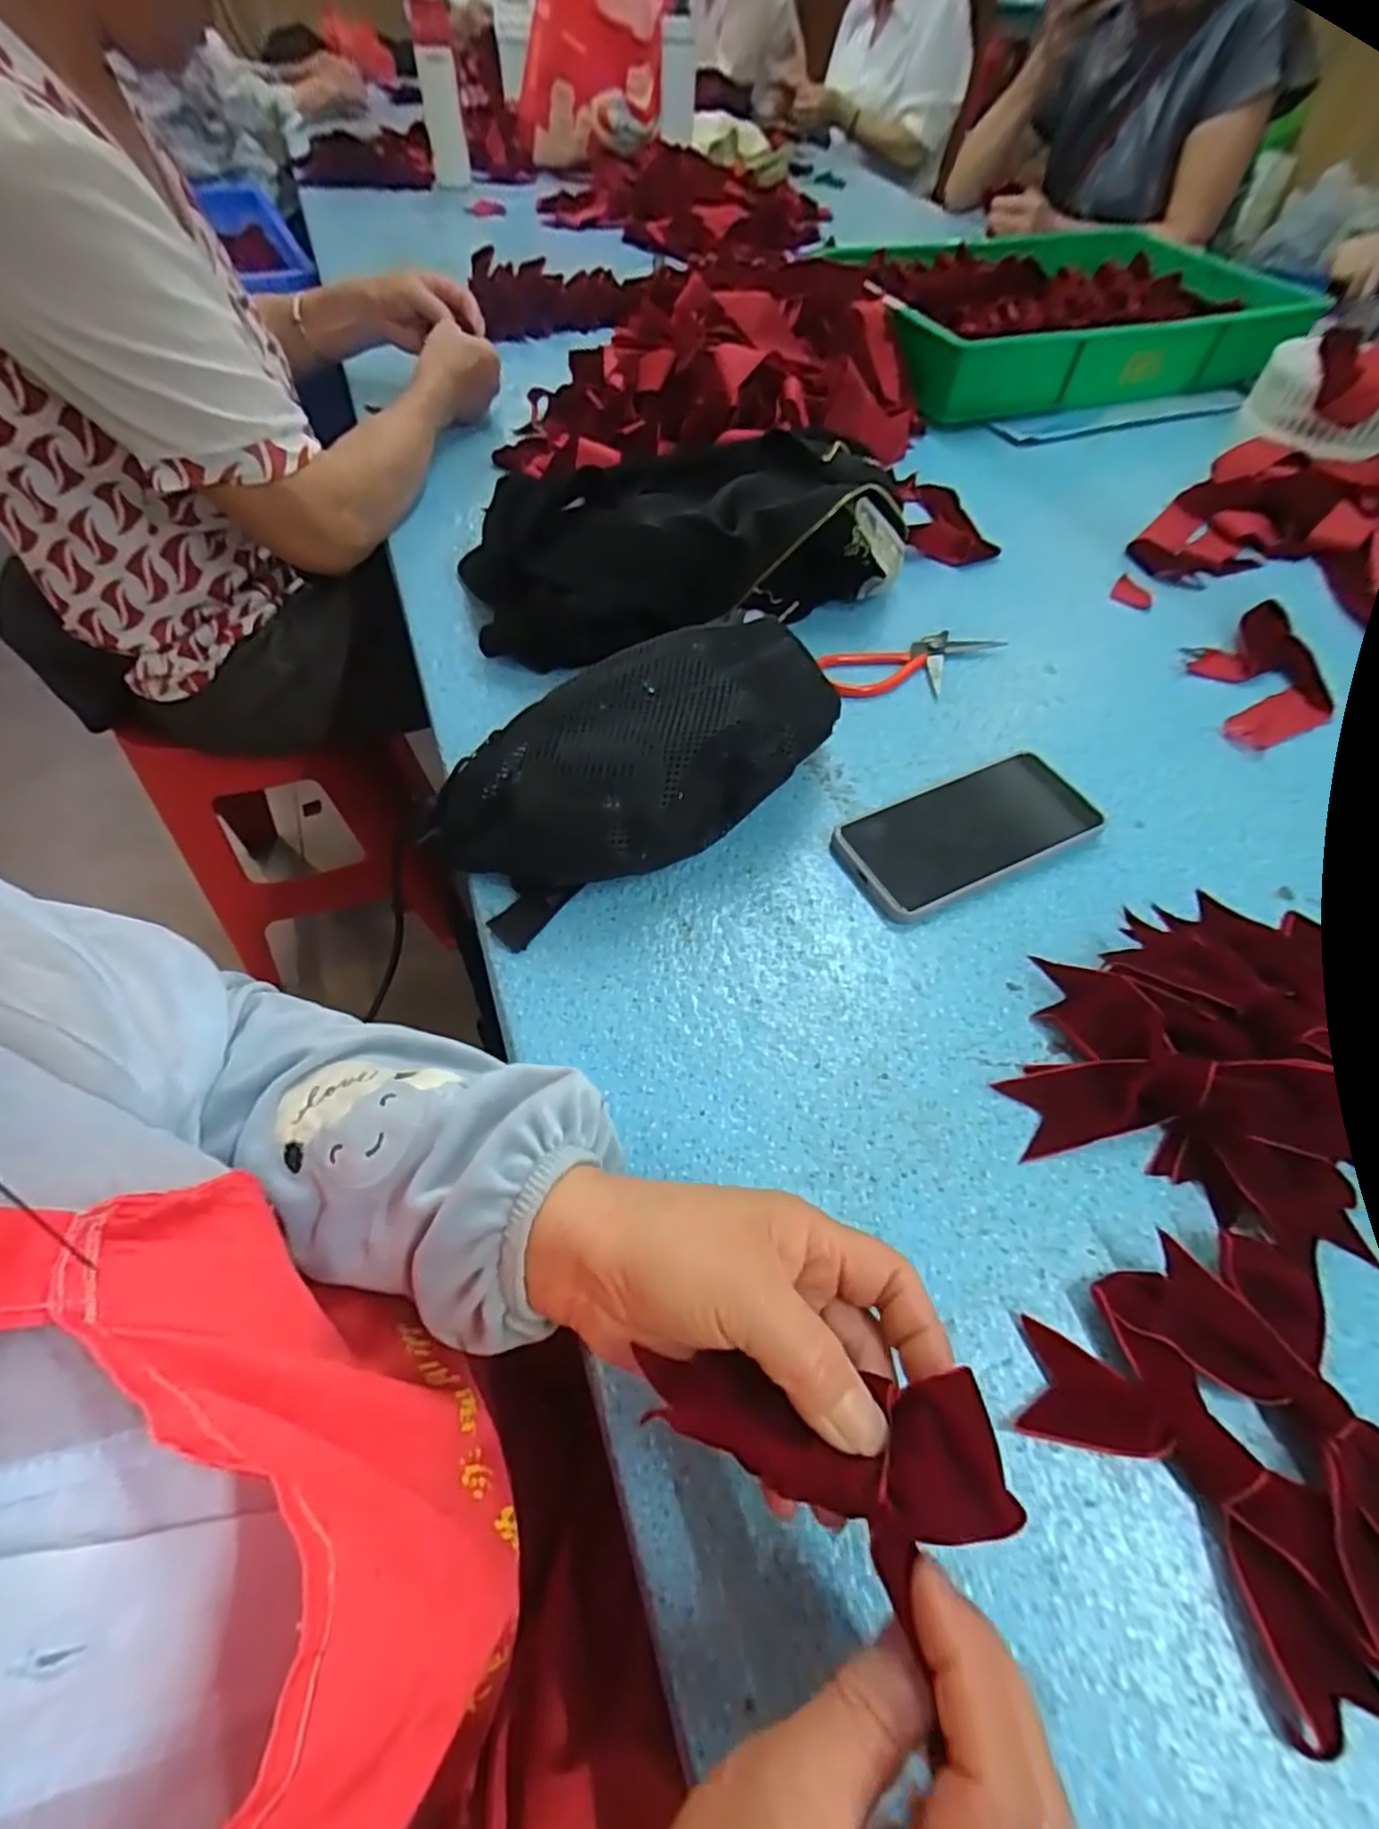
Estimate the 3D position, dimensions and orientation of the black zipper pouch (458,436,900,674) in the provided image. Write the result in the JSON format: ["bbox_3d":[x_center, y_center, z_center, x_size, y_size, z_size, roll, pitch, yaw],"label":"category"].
[{"bbox_3d":[-0.008,-0.308,0.573,0.345,0.096,0.211,-21,58,-14],"label":"black zipper pouch"}]

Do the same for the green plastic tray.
[{"bbox_3d":[0.461,-0.785,0.926,0.521,0.088,0.413,-11,56,-8],"label":"green plastic tray"}]

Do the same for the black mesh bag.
[{"bbox_3d":[-0.016,-0.091,0.424,0.269,0.090,0.122,-31,61,-20],"label":"black mesh bag"}]

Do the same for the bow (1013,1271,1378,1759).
[{"bbox_3d":[0.185,0.214,0.259,0.078,0.017,0.135,-17,57,-12],"label":"bow"}]

